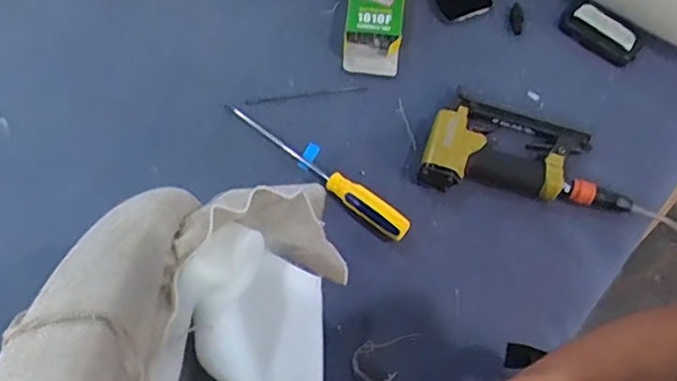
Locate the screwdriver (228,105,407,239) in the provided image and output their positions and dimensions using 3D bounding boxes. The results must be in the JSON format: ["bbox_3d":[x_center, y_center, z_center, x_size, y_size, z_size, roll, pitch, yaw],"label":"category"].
[{"bbox_3d":[-0.034,-0.033,0.750,0.289,0.030,0.030,36,75,14],"label":"screwdriver"}]

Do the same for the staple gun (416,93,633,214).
[{"bbox_3d":[0.233,-0.040,0.740,0.247,0.039,0.123,15,70,8],"label":"staple gun"}]

